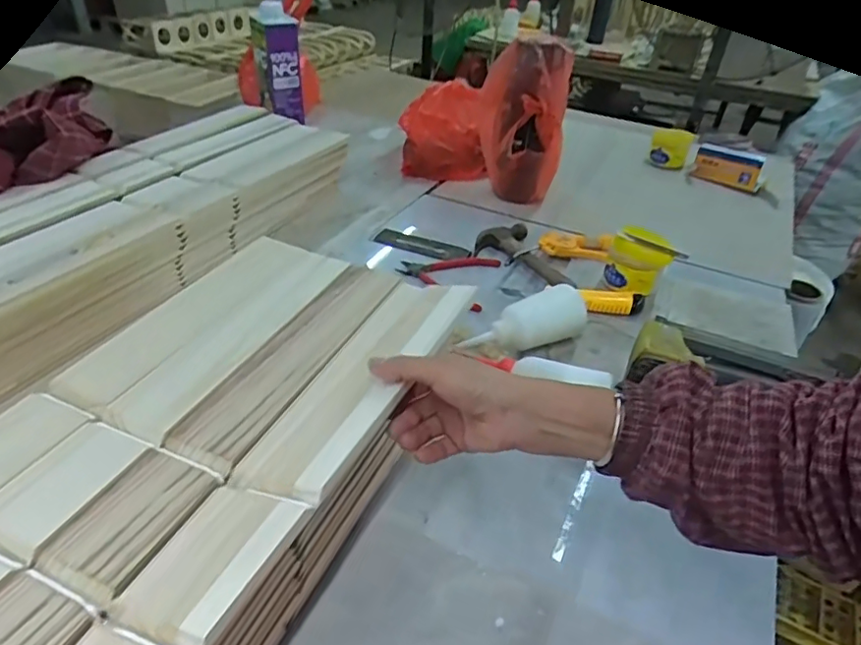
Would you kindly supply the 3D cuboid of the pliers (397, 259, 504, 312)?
[{"bbox_3d":[0.021,-0.070,0.810,0.136,0.009,0.137,13,37,12],"label":"pliers"}]

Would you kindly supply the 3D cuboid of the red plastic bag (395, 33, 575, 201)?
[{"bbox_3d":[0.083,-0.355,1.002,0.327,0.256,0.123,30,44,31],"label":"red plastic bag"}]

